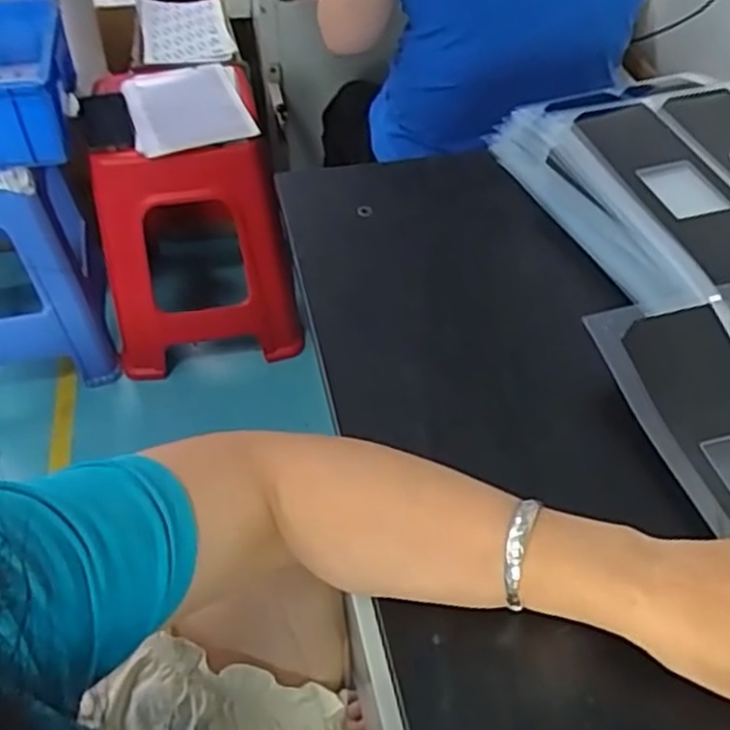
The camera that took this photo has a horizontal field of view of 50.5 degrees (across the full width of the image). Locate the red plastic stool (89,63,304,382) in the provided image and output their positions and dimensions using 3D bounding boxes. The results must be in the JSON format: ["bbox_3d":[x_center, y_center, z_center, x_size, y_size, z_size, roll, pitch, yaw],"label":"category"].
[{"bbox_3d":[-0.342,-0.279,1.515,0.339,0.457,0.361,-9,50,-9],"label":"red plastic stool"}]

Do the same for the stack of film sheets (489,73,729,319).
[{"bbox_3d":[0.292,-0.153,0.659,0.276,0.036,0.322,-13,51,-12],"label":"stack of film sheets"}]

